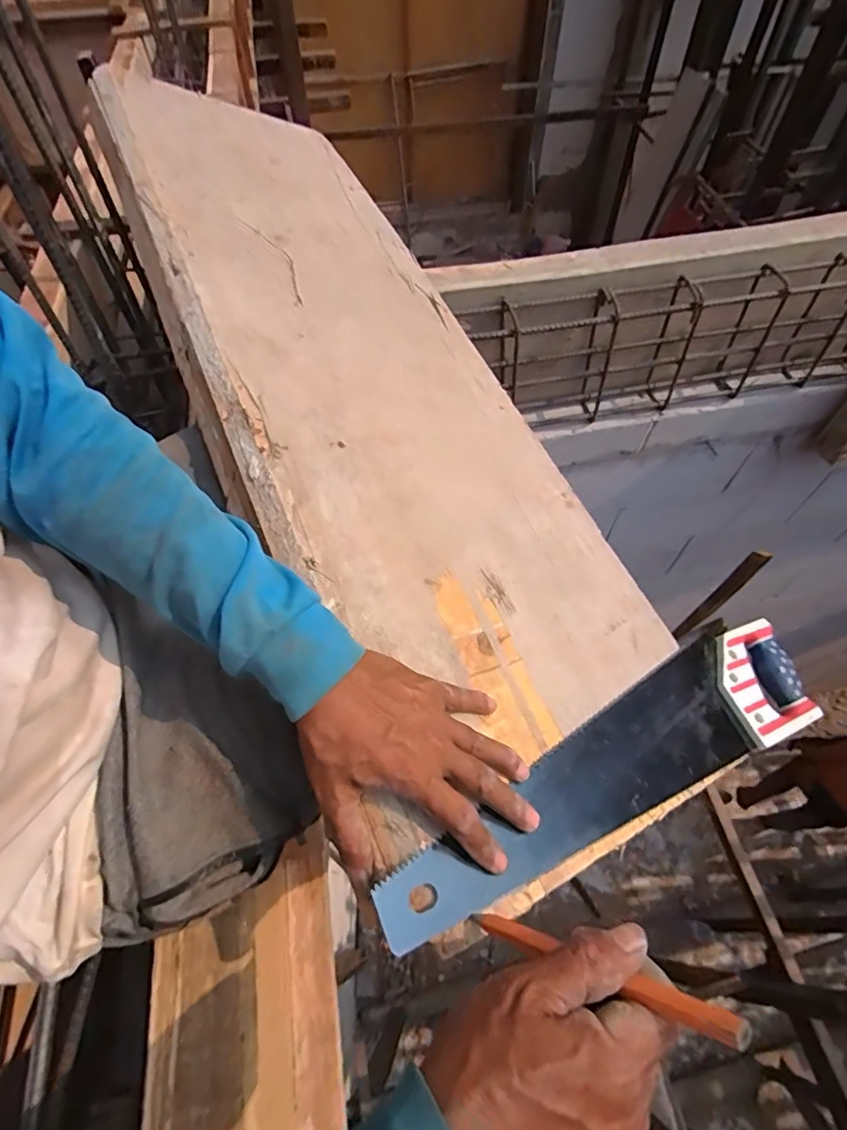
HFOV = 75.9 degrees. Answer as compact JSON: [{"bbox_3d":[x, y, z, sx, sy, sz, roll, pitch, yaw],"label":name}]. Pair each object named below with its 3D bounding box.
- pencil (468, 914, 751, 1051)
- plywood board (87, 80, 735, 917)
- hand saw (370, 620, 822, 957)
[{"bbox_3d":[0.075,0.190,0.259,0.007,0.146,0.014,44,58,-23],"label":"pencil"},{"bbox_3d":[-0.078,-0.251,0.640,0.372,0.028,1.118,-9,60,-33],"label":"plywood board"},{"bbox_3d":[0.186,0.153,0.449,0.519,0.023,0.105,-13,54,-36],"label":"hand saw"}]

